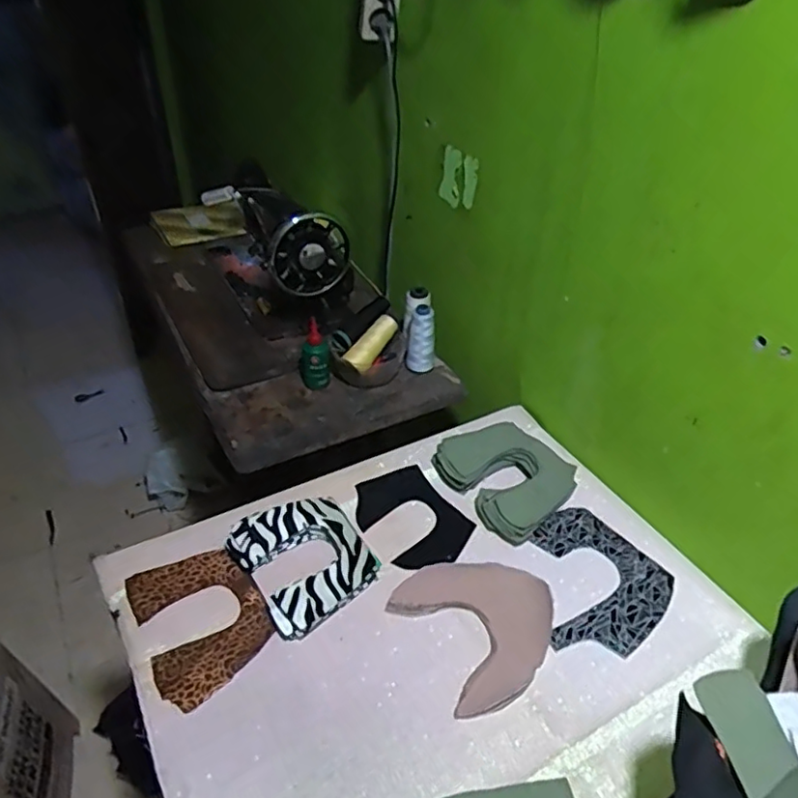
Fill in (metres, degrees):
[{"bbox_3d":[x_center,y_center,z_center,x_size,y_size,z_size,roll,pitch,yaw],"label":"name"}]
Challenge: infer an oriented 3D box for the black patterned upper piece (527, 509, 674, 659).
[{"bbox_3d":[0.216,0.210,0.719,0.171,0.009,0.164,1,40,-1],"label":"black patterned upper piece"}]

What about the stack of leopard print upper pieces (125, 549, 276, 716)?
[{"bbox_3d":[-0.209,0.232,0.666,0.122,0.013,0.162,-21,43,-24],"label":"stack of leopard print upper pieces"}]

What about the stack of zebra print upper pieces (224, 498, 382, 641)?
[{"bbox_3d":[-0.107,0.180,0.718,0.135,0.031,0.157,-25,45,-28],"label":"stack of zebra print upper pieces"}]

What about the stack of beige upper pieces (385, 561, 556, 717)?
[{"bbox_3d":[0.093,0.237,0.673,0.157,0.012,0.160,-21,43,-24],"label":"stack of beige upper pieces"}]

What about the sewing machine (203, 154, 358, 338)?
[{"bbox_3d":[-0.238,-0.307,1.153,0.191,0.189,0.413,-15,41,-18],"label":"sewing machine"}]

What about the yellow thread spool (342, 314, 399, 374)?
[{"bbox_3d":[-0.041,-0.086,0.995,0.036,0.035,0.112,28,66,31],"label":"yellow thread spool"}]

